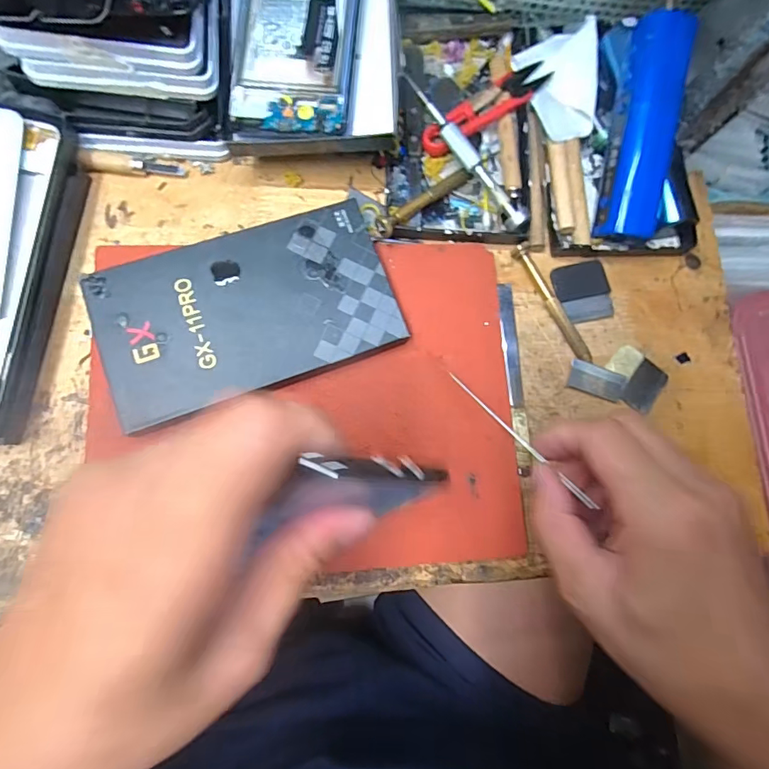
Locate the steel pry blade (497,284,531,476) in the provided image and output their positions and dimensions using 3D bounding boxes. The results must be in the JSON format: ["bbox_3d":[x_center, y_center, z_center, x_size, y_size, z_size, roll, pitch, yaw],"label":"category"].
[{"bbox_3d":[0.087,-0.006,0.307,0.012,0.010,0.125,-2,81,-7],"label":"steel pry blade"}]

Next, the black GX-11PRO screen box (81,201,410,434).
[{"bbox_3d":[-0.080,-0.045,0.281,0.168,0.017,0.093,-19,83,-9],"label":"black GX-11PRO screen box"}]

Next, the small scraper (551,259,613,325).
[{"bbox_3d":[0.138,-0.065,0.325,0.042,0.004,0.041,-10,87,-9],"label":"small scraper"}]

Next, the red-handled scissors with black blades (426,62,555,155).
[{"bbox_3d":[0.069,-0.189,0.325,0.101,0.016,0.022,-35,86,-11],"label":"red-handled scissors with black blades"}]

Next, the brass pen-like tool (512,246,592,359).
[{"bbox_3d":[0.115,-0.056,0.319,0.011,0.009,0.089,-30,85,-11],"label":"brass pen-like tool"}]

